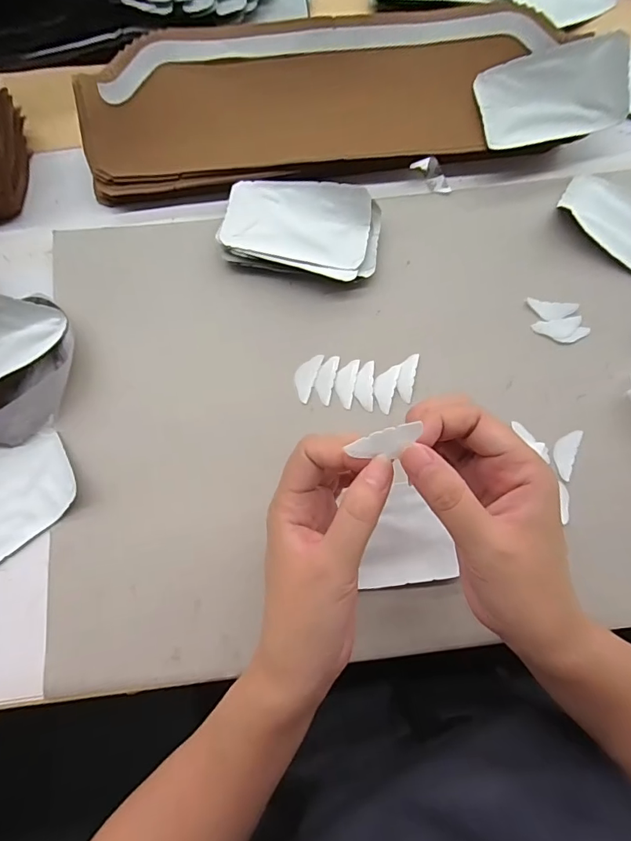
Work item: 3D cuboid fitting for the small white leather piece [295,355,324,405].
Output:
[{"bbox_3d":[-0.008,-0.035,0.358,0.016,0.004,0.041,19,78,5],"label":"small white leather piece"}]

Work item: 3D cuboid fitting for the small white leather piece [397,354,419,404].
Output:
[{"bbox_3d":[0.073,-0.035,0.355,0.012,0.004,0.040,14,78,4],"label":"small white leather piece"}]

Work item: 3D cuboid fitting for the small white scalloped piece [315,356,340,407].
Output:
[{"bbox_3d":[0.008,-0.033,0.356,0.014,0.004,0.040,14,78,4],"label":"small white scalloped piece"}]

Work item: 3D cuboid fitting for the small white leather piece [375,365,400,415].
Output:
[{"bbox_3d":[0.055,-0.026,0.353,0.015,0.004,0.040,16,78,4],"label":"small white leather piece"}]

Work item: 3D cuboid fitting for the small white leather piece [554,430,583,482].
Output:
[{"bbox_3d":[0.190,0.025,0.340,0.015,0.004,0.040,22,74,12],"label":"small white leather piece"}]

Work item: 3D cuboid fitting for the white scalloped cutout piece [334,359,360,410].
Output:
[{"bbox_3d":[0.023,-0.030,0.355,0.016,0.004,0.039,11,78,3],"label":"white scalloped cutout piece"}]

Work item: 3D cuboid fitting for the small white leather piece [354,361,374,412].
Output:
[{"bbox_3d":[0.039,-0.028,0.354,0.014,0.004,0.040,4,77,1],"label":"small white leather piece"}]

